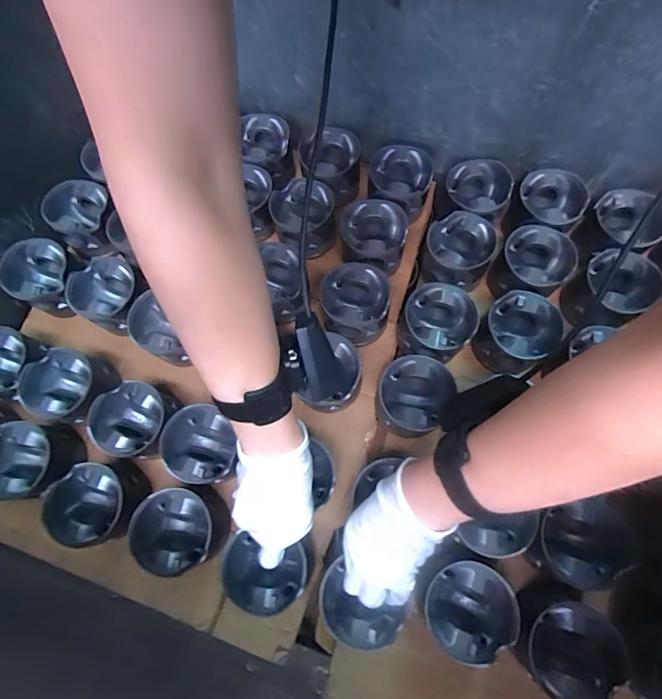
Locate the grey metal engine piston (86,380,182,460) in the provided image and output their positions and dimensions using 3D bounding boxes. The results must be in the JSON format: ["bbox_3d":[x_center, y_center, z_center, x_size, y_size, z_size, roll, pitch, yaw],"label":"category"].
[{"bbox_3d":[-0.236,0.087,0.519,0.090,0.077,0.092,-1,71,2],"label":"grey metal engine piston"}]

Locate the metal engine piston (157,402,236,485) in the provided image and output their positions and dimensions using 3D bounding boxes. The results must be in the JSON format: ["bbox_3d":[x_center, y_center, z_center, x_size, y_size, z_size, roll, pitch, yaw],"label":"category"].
[{"bbox_3d":[-0.153,0.119,0.506,0.082,0.071,0.089,-8,71,-1],"label":"metal engine piston"}]

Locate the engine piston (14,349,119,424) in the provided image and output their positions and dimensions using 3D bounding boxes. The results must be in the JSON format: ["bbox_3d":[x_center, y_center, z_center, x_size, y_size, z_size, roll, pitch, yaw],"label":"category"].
[{"bbox_3d":[-0.329,0.053,0.536,0.100,0.080,0.091,-1,71,2],"label":"engine piston"}]

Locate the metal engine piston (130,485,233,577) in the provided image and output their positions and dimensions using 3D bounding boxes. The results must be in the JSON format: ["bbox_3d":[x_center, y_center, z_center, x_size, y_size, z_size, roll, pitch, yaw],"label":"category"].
[{"bbox_3d":[-0.168,0.205,0.476,0.091,0.070,0.087,-11,71,-1],"label":"metal engine piston"}]

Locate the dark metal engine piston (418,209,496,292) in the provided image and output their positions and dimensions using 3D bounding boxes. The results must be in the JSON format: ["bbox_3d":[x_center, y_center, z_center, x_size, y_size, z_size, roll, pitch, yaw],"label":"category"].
[{"bbox_3d":[0.174,-0.129,0.577,0.089,0.085,0.085,-1,71,2],"label":"dark metal engine piston"}]

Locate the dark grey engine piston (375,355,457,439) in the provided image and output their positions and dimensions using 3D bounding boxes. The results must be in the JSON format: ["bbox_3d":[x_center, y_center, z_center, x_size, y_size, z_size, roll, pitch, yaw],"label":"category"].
[{"bbox_3d":[0.098,0.060,0.512,0.083,0.075,0.088,-1,71,2],"label":"dark grey engine piston"}]

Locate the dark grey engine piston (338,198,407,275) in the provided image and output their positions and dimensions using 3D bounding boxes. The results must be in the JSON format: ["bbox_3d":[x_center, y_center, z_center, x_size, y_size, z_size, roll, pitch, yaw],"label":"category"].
[{"bbox_3d":[0.056,-0.151,0.581,0.090,0.065,0.095,-1,71,2],"label":"dark grey engine piston"}]

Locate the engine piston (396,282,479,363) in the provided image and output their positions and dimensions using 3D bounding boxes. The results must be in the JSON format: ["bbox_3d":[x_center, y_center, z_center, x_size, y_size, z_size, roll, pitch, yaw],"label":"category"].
[{"bbox_3d":[0.137,-0.030,0.543,0.088,0.071,0.090,7,71,5],"label":"engine piston"}]

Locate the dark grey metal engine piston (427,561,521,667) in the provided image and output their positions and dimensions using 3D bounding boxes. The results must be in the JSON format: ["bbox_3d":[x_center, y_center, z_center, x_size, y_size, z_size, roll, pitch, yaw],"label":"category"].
[{"bbox_3d":[0.139,0.267,0.435,0.083,0.082,0.087,-1,71,2],"label":"dark grey metal engine piston"}]

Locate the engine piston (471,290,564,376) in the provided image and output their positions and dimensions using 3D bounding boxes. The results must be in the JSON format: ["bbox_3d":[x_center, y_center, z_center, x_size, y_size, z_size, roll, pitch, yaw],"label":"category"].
[{"bbox_3d":[0.233,-0.017,0.531,0.094,0.073,0.089,-1,71,2],"label":"engine piston"}]

